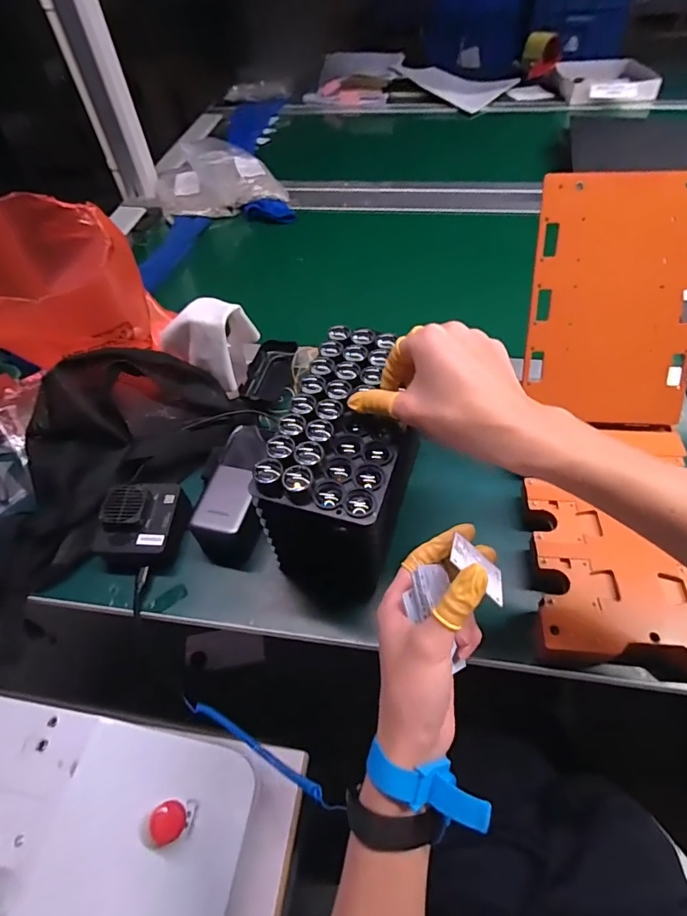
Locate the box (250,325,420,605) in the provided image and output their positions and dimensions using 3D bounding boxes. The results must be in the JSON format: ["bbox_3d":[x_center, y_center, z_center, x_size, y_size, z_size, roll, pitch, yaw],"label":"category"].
[{"bbox_3d":[0.006,0.014,0.451,0.095,0.181,0.188,12,56,13],"label":"box"}]

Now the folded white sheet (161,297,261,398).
[{"bbox_3d":[-0.157,-0.147,0.580,0.083,0.097,0.086,21,57,19],"label":"folded white sheet"}]

